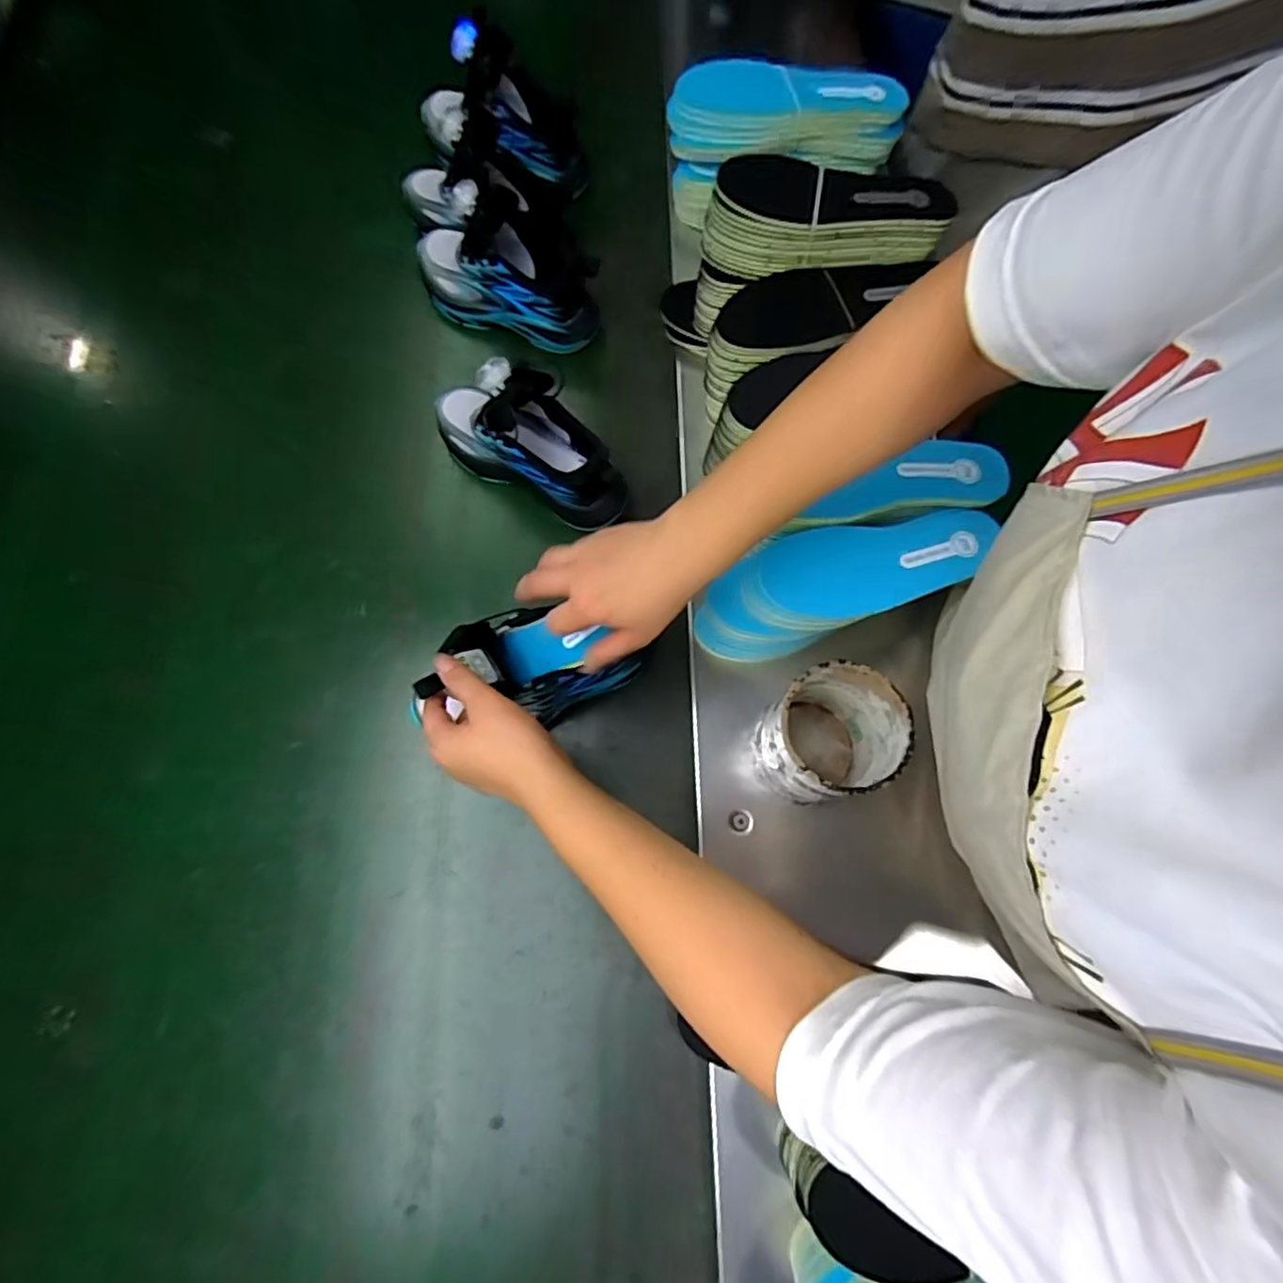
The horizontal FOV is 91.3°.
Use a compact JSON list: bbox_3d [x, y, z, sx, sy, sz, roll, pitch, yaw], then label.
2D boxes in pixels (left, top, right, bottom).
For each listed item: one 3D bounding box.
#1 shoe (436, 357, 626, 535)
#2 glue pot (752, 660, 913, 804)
[{"bbox_3d":[-0.099,-0.182,0.541,0.184,0.110,0.069,28,76,8],"label":"shoe"},{"bbox_3d":[0.129,0.070,0.442,0.080,0.115,0.073,0,74,1],"label":"glue pot"}]

